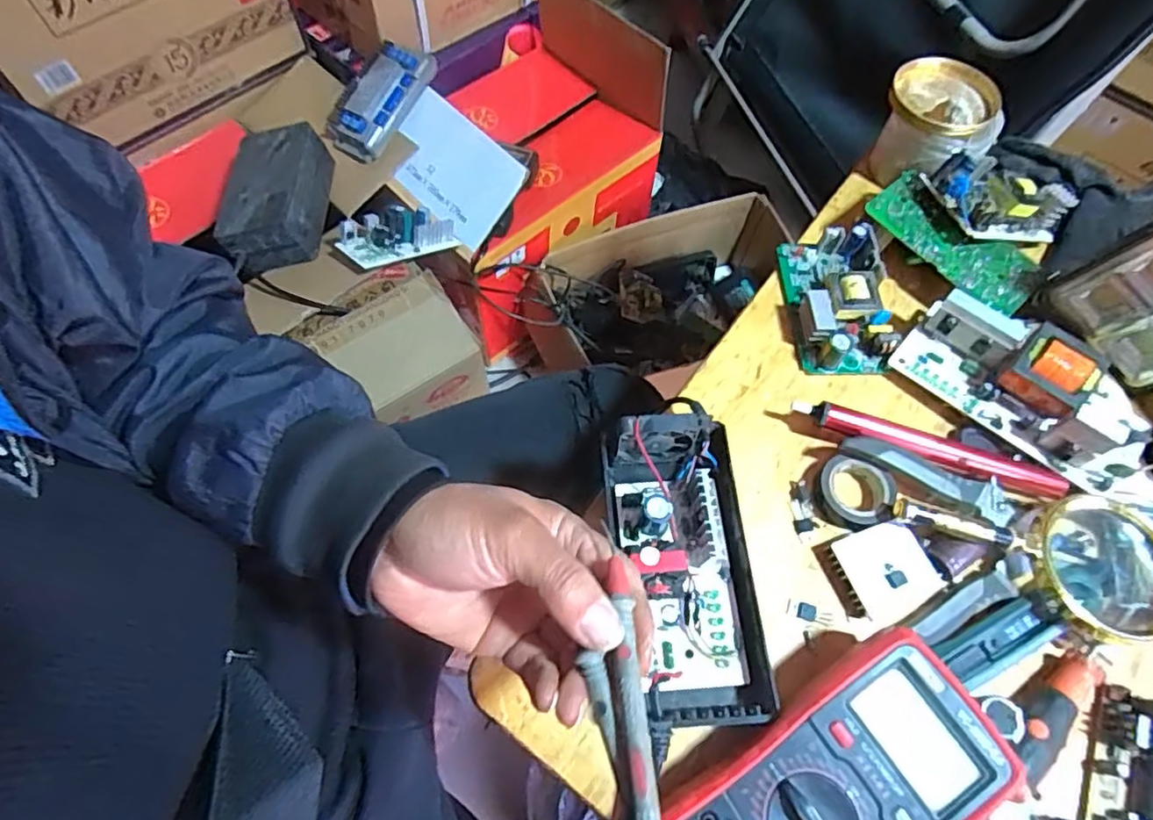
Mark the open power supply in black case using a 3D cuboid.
[{"bbox_3d":[0.065,0.093,0.381,0.084,0.047,0.189,-4,64,-4],"label":"open power supply in black case"}]

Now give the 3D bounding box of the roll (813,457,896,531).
[{"bbox_3d":[0.186,0.058,0.426,0.047,0.018,0.045,1,64,-2],"label":"roll"}]

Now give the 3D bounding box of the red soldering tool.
[{"bbox_3d":[0.242,0.025,0.434,0.183,0.015,0.020,15,64,6],"label":"red soldering tool"}]

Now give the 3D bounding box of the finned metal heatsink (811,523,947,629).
[{"bbox_3d":[0.195,0.103,0.407,0.058,0.018,0.055,-20,66,-12],"label":"finned metal heatsink"}]

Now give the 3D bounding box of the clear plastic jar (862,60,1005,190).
[{"bbox_3d":[0.303,-0.241,0.543,0.080,0.078,0.094,-14,65,-9],"label":"clear plastic jar"}]

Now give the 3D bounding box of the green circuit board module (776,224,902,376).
[{"bbox_3d":[0.204,-0.086,0.491,0.067,0.033,0.116,-2,64,-3],"label":"green circuit board module"}]

